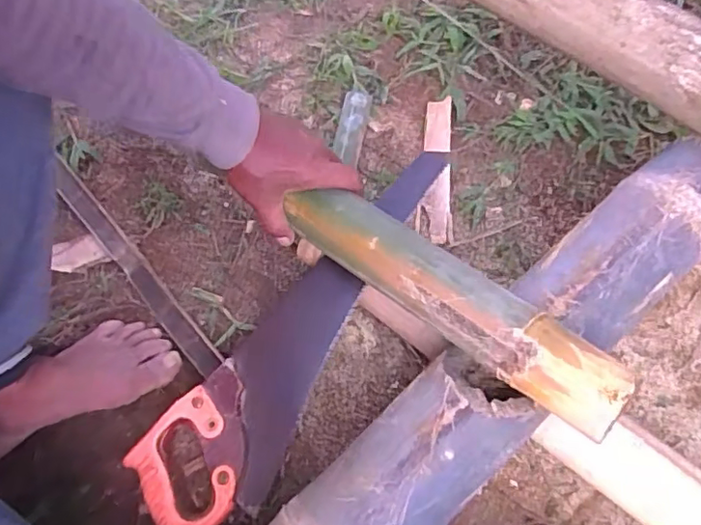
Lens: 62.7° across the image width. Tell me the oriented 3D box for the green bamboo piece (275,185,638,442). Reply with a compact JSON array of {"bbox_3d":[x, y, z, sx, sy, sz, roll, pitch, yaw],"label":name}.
[{"bbox_3d":[0.075,0.022,0.480,0.314,0.035,0.056,35,69,27],"label":"green bamboo piece"}]

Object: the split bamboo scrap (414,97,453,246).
[{"bbox_3d":[0.104,-0.120,0.716,0.042,0.021,0.207,1,65,7],"label":"split bamboo scrap"}]

